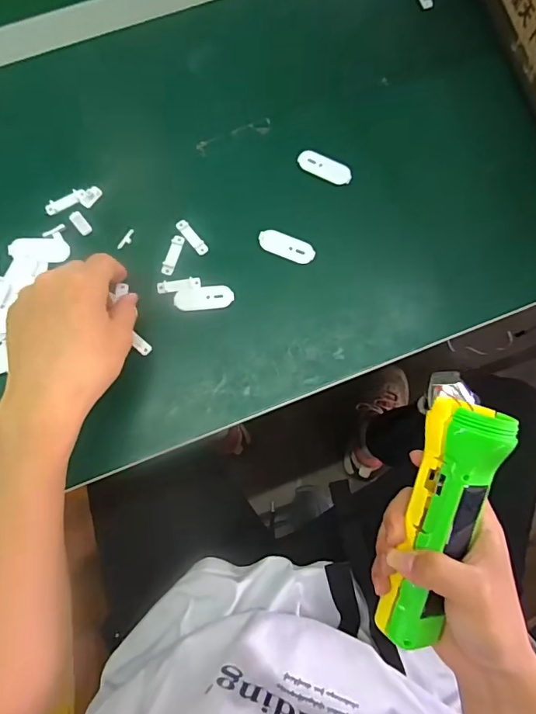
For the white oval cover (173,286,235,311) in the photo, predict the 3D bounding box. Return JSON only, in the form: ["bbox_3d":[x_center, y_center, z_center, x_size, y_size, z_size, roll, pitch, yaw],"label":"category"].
[{"bbox_3d":[-0.054,-0.050,0.395,0.050,0.004,0.021,-4,79,-2],"label":"white oval cover"}]

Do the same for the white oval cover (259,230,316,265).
[{"bbox_3d":[0.016,-0.097,0.408,0.050,0.004,0.020,21,79,3],"label":"white oval cover"}]

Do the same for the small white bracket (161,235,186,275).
[{"bbox_3d":[-0.083,-0.089,0.403,0.010,0.004,0.038,18,79,3],"label":"small white bracket"}]

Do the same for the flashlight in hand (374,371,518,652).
[{"bbox_3d":[0.115,0.101,0.313,0.048,0.066,0.177,15,88,2],"label":"flashlight in hand"}]

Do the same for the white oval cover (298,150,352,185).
[{"bbox_3d":[0.052,-0.172,0.422,0.050,0.004,0.019,24,80,4],"label":"white oval cover"}]

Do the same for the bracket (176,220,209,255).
[{"bbox_3d":[-0.066,-0.105,0.408,0.010,0.004,0.038,-39,82,-8],"label":"bracket"}]

